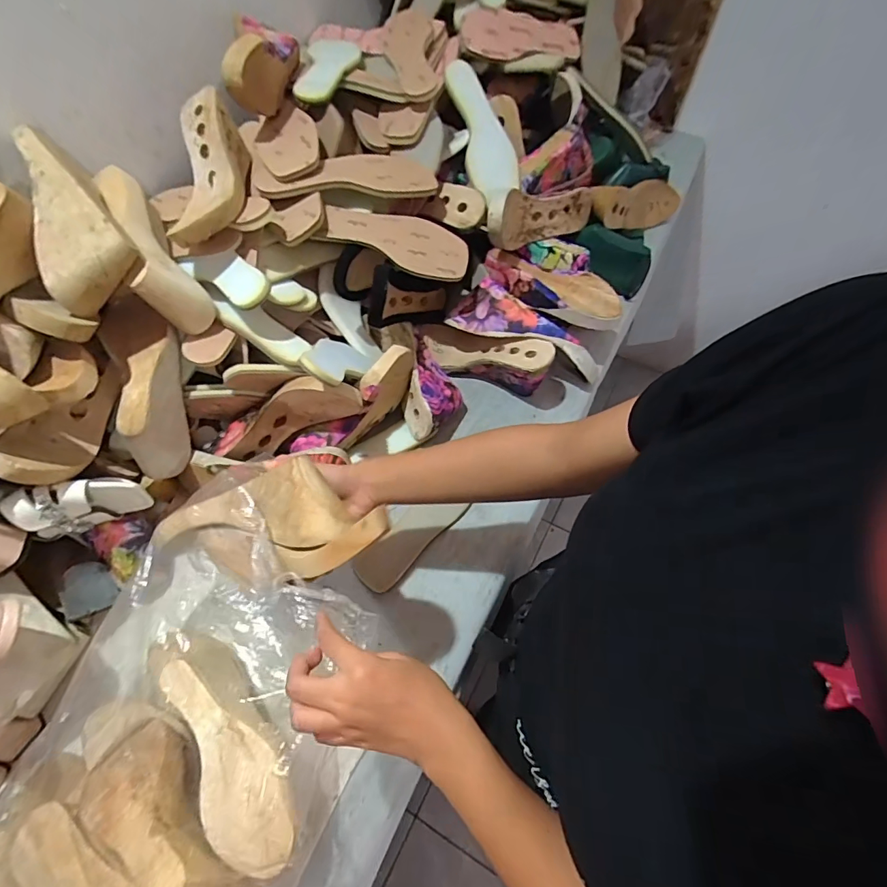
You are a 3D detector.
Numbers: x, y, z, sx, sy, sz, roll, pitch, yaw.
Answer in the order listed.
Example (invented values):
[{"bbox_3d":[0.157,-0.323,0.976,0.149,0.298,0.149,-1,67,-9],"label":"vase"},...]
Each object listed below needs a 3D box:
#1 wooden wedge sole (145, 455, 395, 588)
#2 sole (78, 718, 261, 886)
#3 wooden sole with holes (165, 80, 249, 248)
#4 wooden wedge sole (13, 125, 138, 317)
[{"bbox_3d":[-0.161,0.076,0.433,0.239,0.053,0.105,-1,59,22],"label":"wooden wedge sole"},{"bbox_3d":[-0.239,0.326,0.390,0.210,0.074,0.078,24,63,35],"label":"sole"},{"bbox_3d":[-0.297,-0.341,0.585,0.075,0.062,0.218,-7,74,-1],"label":"wooden sole with holes"},{"bbox_3d":[-0.397,-0.250,0.505,0.087,0.064,0.214,-19,86,-8],"label":"wooden wedge sole"}]

